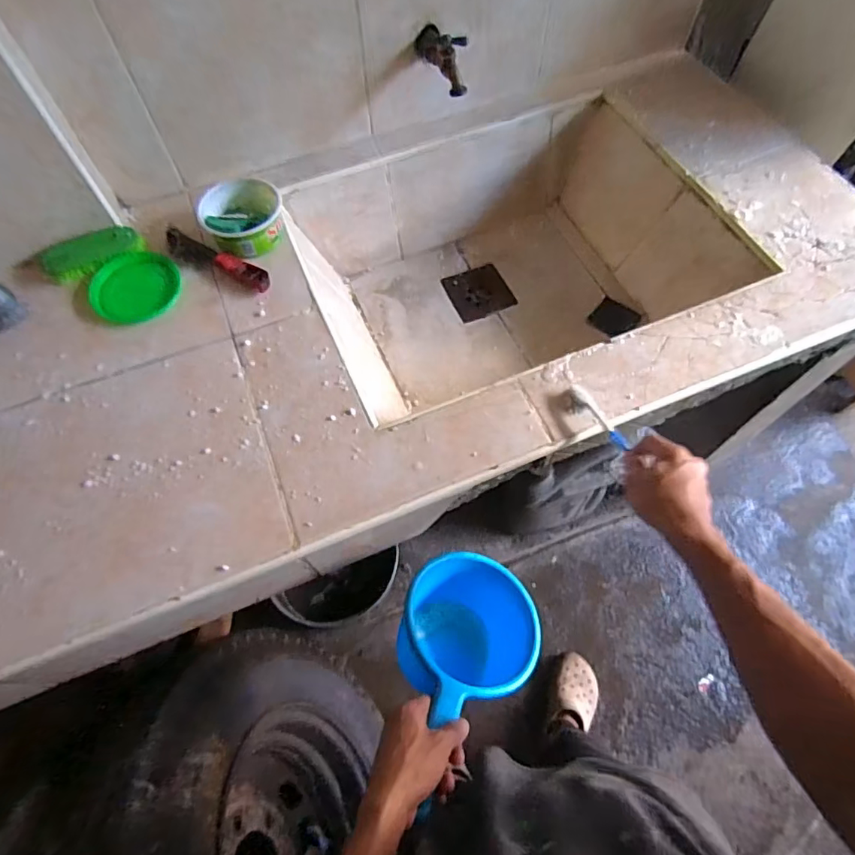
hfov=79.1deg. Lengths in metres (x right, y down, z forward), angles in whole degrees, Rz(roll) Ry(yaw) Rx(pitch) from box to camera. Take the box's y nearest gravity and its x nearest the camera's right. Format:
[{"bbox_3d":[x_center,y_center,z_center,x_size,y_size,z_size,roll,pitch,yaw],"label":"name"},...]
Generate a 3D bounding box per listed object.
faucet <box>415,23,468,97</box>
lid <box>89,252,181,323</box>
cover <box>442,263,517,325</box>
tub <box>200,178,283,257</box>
[{"bbox_3d":[0.023,-0.519,0.721,0.039,0.059,0.121,-21,65,-10],"label":"faucet"},{"bbox_3d":[-0.389,-0.186,0.689,0.107,0.008,0.099,3,76,-11],"label":"lid"},{"bbox_3d":[0.091,-0.241,0.918,0.105,0.011,0.110,-21,65,-9],"label":"cover"},{"bbox_3d":[-0.258,-0.295,0.727,0.108,0.044,0.127,-18,64,-8],"label":"tub"}]

